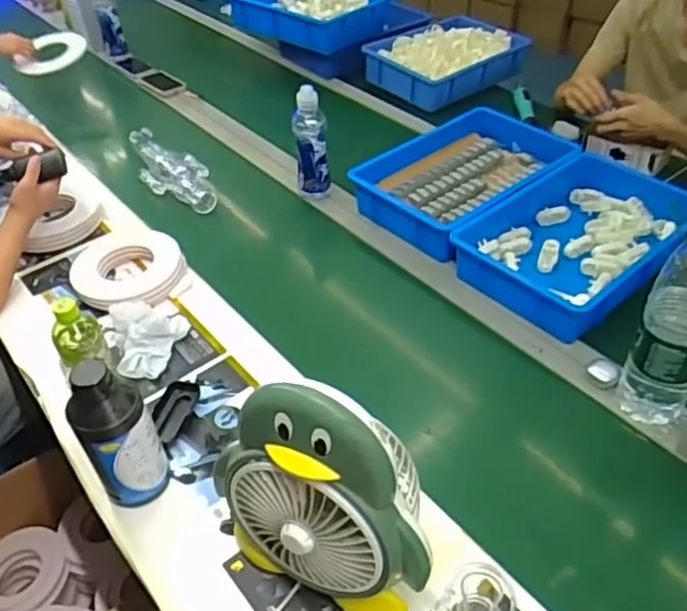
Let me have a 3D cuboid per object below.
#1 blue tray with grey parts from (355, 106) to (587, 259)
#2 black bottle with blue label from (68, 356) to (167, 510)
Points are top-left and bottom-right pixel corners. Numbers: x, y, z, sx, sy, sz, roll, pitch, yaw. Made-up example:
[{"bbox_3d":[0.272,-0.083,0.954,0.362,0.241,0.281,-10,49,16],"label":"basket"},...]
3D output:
[{"bbox_3d":[0.261,-0.279,1.380,0.447,0.078,0.296,-34,51,-29],"label":"blue tray with grey parts"},{"bbox_3d":[-0.280,0.167,0.816,0.082,0.215,0.070,-26,47,-22],"label":"black bottle with blue label"}]

